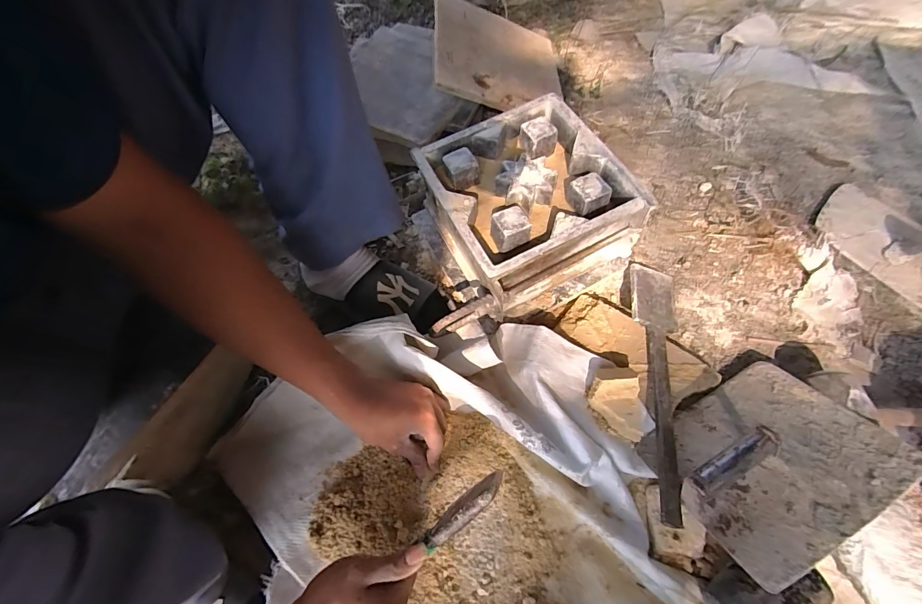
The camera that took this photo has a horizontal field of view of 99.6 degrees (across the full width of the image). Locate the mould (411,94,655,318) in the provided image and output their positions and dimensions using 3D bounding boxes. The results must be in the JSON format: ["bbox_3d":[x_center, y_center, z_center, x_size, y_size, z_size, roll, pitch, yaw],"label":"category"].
[{"bbox_3d":[0.089,-0.130,0.555,0.221,0.134,0.233,-26,65,-9],"label":"mould"}]

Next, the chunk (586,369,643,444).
[{"bbox_3d":[0.182,0.117,0.457,0.063,0.042,0.083,-1,64,3],"label":"chunk"}]

